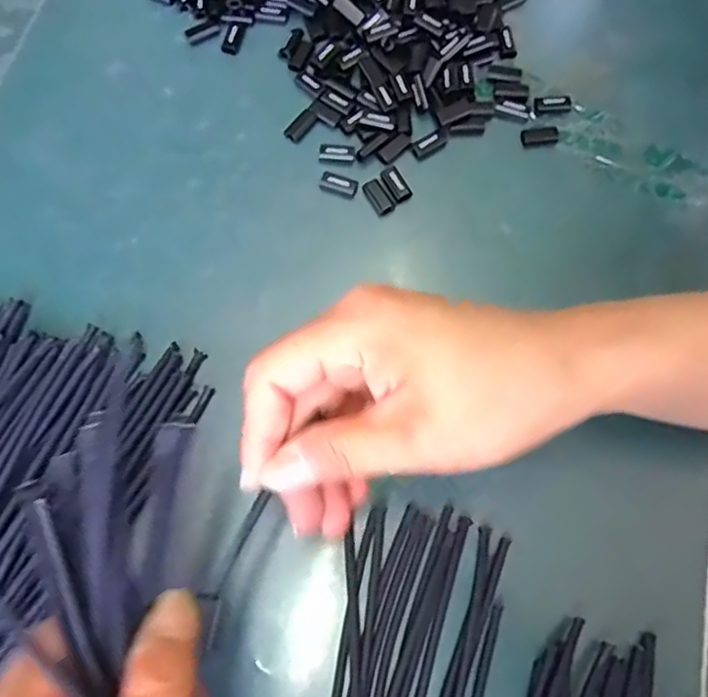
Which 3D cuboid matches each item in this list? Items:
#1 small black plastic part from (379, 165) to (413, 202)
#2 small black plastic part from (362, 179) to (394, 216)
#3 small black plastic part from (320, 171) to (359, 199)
[{"bbox_3d":[0.023,-0.089,0.334,0.011,0.004,0.021,-29,73,-9],"label":"small black plastic part"},{"bbox_3d":[0.013,-0.081,0.332,0.010,0.004,0.020,-29,73,-8],"label":"small black plastic part"},{"bbox_3d":[-0.008,-0.089,0.334,0.020,0.004,0.010,21,73,8],"label":"small black plastic part"}]

